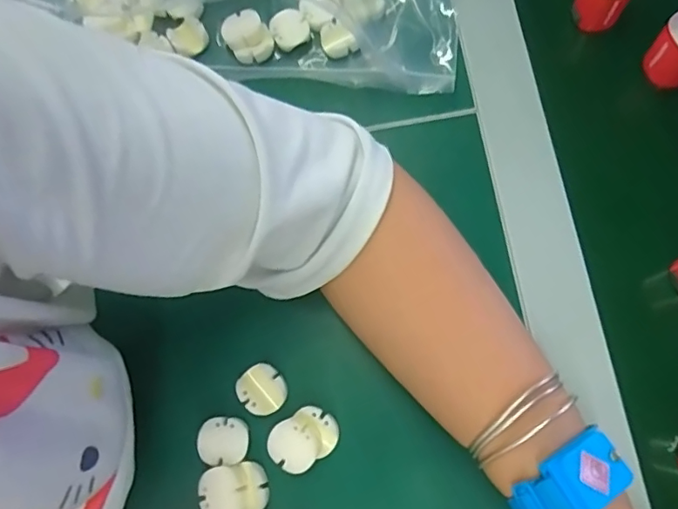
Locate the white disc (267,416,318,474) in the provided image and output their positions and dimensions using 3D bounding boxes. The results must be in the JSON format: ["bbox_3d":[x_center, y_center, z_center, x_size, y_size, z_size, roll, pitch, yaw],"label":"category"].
[{"bbox_3d":[-0.025,0.105,0.295,0.026,0.009,0.028,-1,74,4],"label":"white disc"}]

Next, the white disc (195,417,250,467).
[{"bbox_3d":[-0.065,0.104,0.297,0.027,0.004,0.025,-1,74,4],"label":"white disc"}]

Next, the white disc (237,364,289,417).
[{"bbox_3d":[-0.044,0.077,0.305,0.025,0.005,0.026,-1,74,4],"label":"white disc"}]

